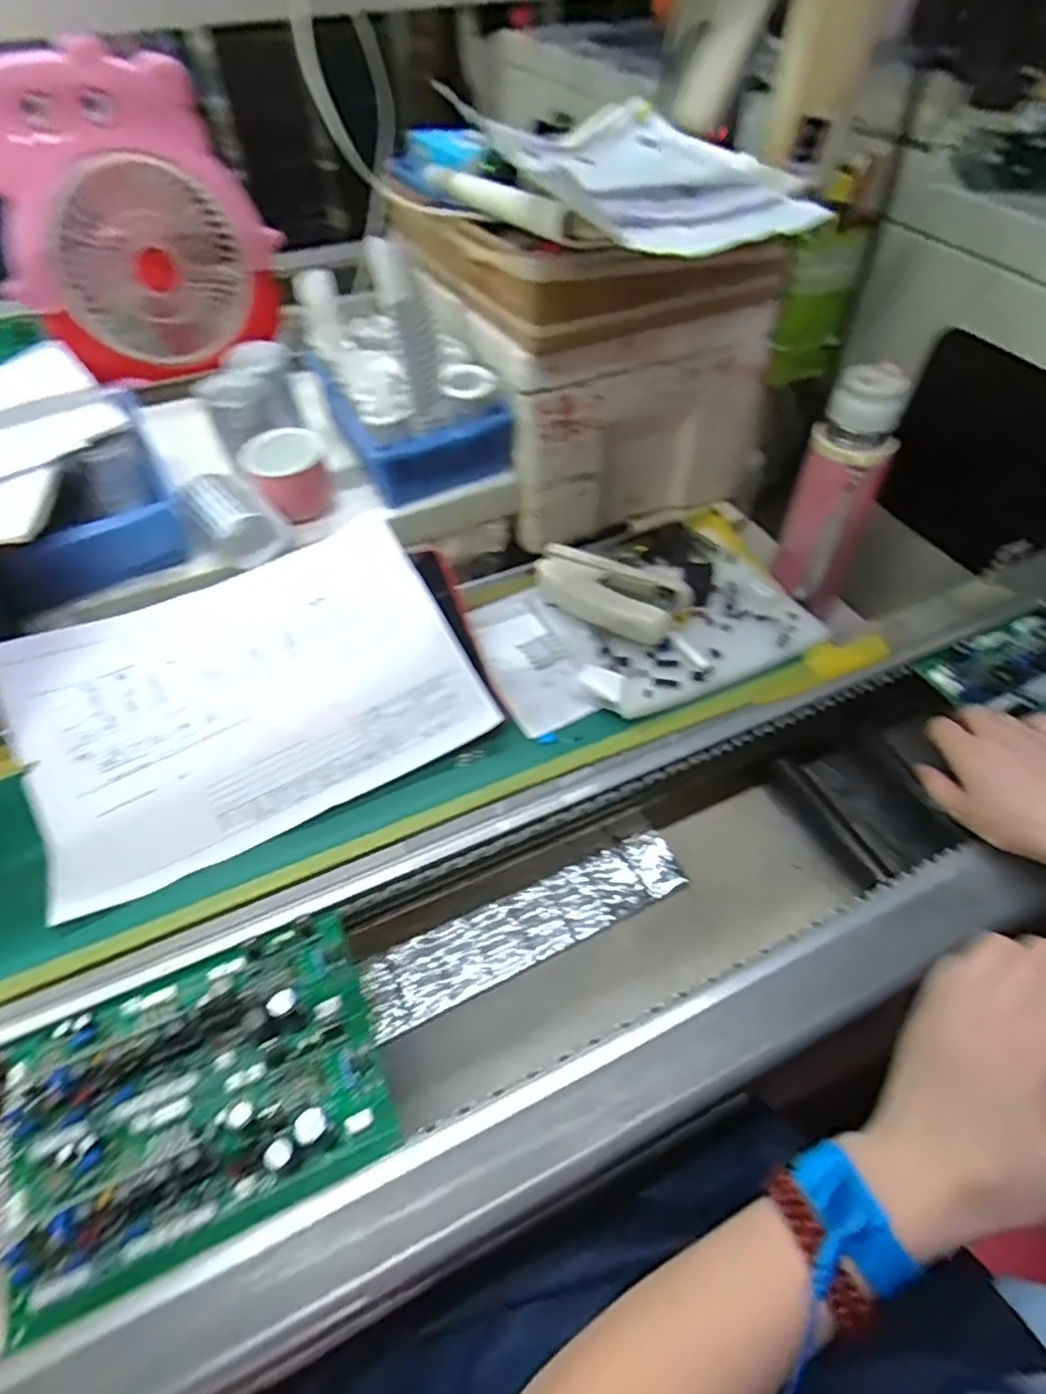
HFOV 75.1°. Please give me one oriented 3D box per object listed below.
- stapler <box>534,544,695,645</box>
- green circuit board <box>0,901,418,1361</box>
[{"bbox_3d":[0.067,-0.082,0.536,0.119,0.037,0.054,29,57,21],"label":"stapler"},{"bbox_3d":[-0.166,0.195,0.339,0.178,0.032,0.129,-20,54,-15],"label":"green circuit board"}]

